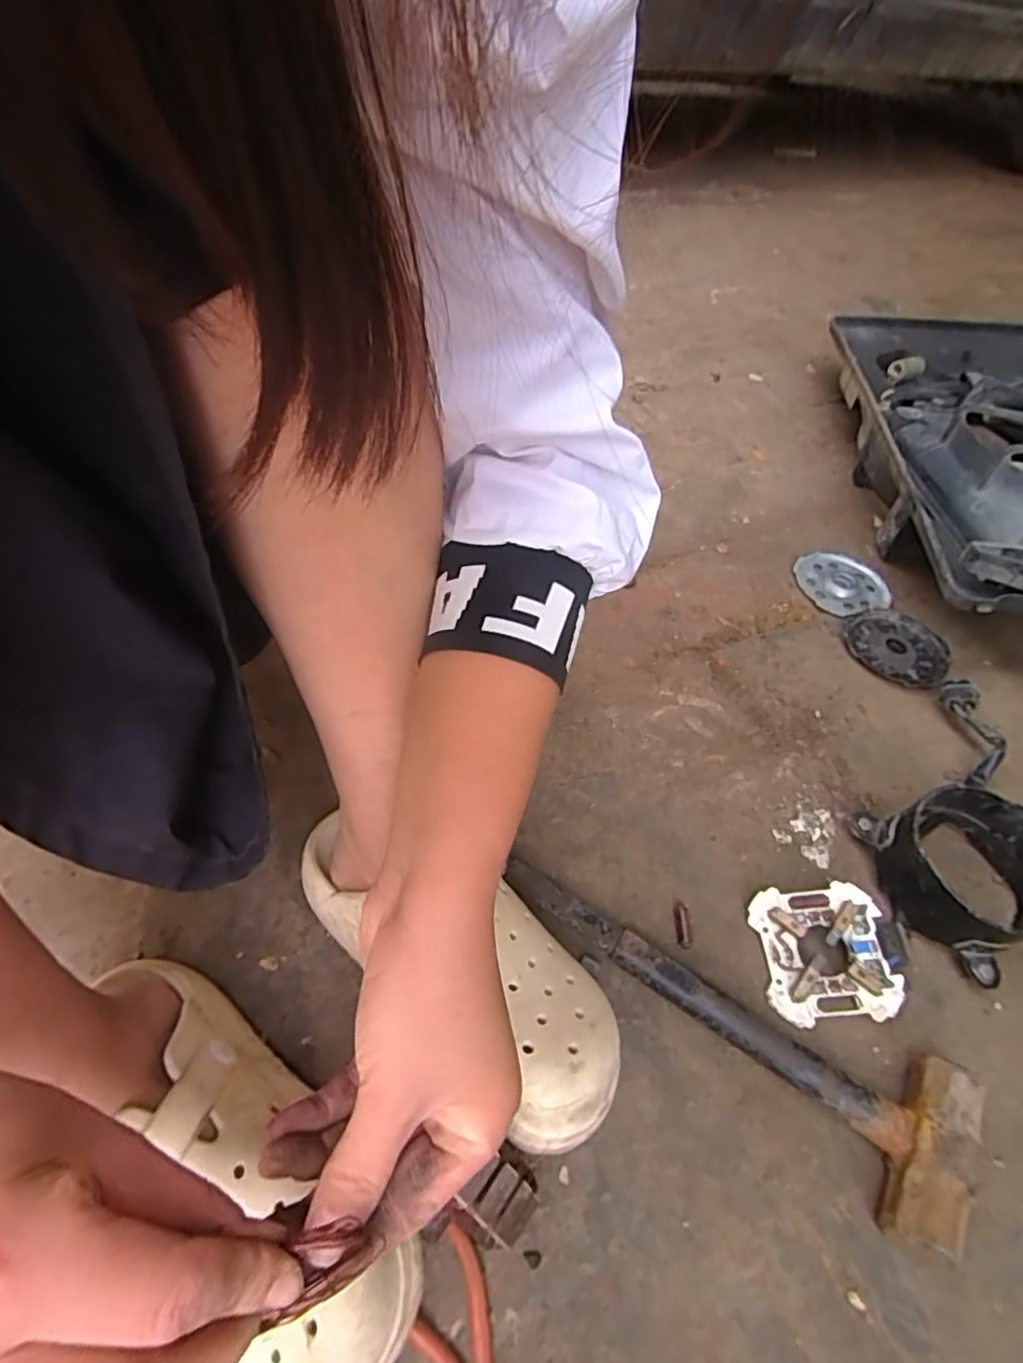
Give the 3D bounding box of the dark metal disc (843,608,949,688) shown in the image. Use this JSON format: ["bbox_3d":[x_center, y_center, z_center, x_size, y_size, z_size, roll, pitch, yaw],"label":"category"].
[{"bbox_3d":[0.405,-0.036,0.657,0.097,0.013,0.101,2,52,-3],"label":"dark metal disc"}]

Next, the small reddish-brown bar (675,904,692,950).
[{"bbox_3d":[0.126,0.178,0.456,0.010,0.009,0.031,4,51,-1],"label":"small reddish-brown bar"}]

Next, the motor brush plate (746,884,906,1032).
[{"bbox_3d":[0.227,0.192,0.445,0.095,0.016,0.087,-9,58,8],"label":"motor brush plate"}]

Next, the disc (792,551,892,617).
[{"bbox_3d":[0.386,-0.117,0.729,0.097,0.010,0.101,2,52,-3],"label":"disc"}]

